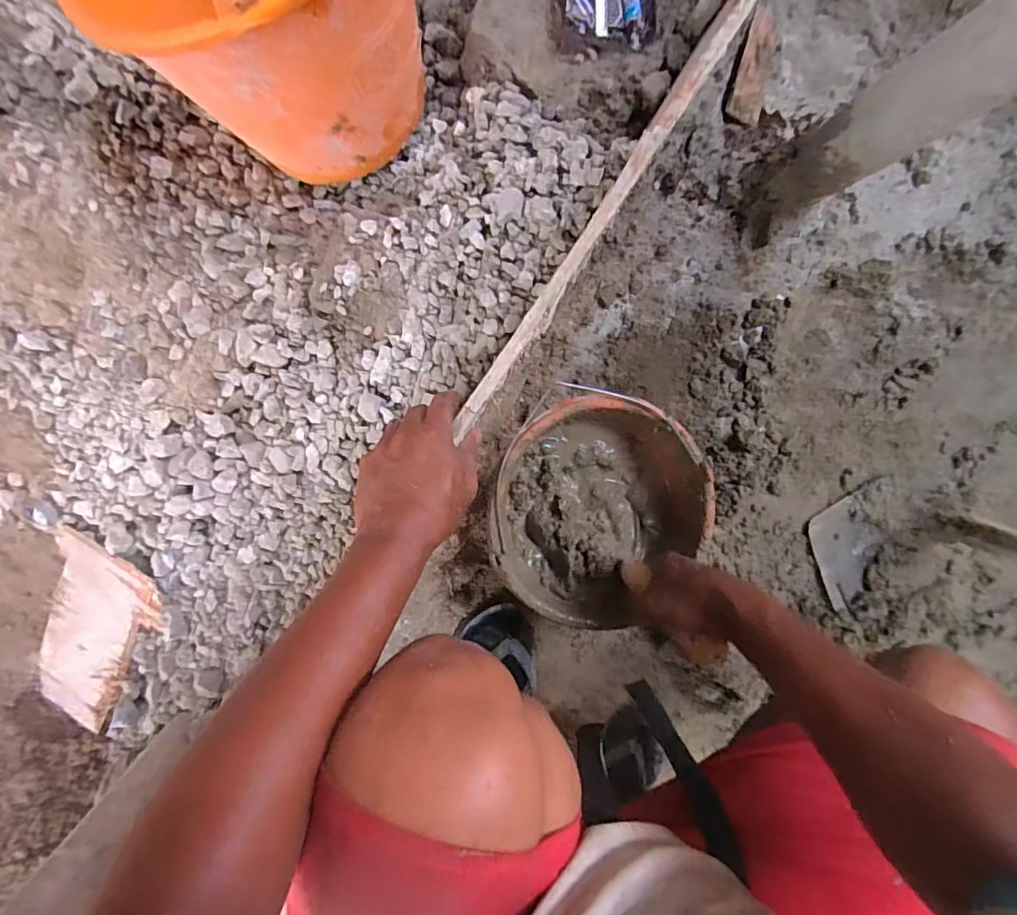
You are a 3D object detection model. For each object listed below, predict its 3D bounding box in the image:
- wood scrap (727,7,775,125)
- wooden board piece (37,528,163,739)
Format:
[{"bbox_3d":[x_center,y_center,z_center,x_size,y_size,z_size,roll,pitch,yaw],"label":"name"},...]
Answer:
[{"bbox_3d":[0.322,-0.506,0.665,0.051,0.012,0.128,11,98,-25],"label":"wood scrap"},{"bbox_3d":[-0.541,0.232,0.670,0.179,0.012,0.230,18,96,16],"label":"wooden board piece"}]

